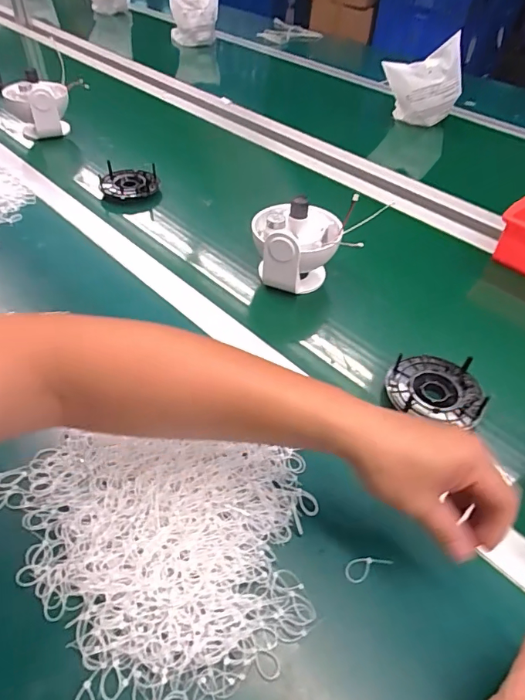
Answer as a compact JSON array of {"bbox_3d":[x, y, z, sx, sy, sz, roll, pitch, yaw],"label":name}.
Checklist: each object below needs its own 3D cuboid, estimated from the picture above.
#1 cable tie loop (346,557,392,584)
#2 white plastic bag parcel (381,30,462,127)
[{"bbox_3d":[0.086,0.175,0.378,0.039,0.004,0.017,-20,51,-20],"label":"cable tie loop"},{"bbox_3d":[0.359,-0.592,1.045,0.170,0.156,0.101,-6,48,-9],"label":"white plastic bag parcel"}]

